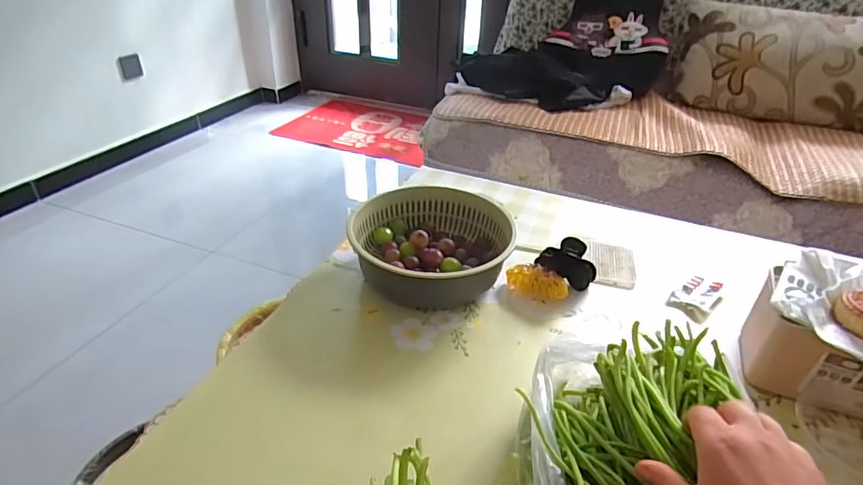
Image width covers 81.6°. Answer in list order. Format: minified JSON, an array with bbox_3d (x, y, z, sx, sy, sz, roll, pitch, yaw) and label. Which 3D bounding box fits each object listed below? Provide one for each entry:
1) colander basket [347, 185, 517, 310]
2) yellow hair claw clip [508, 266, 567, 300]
[{"bbox_3d":[0.000,0.006,0.690,0.209,0.073,0.183,13,35,16],"label":"colander basket"},{"bbox_3d":[0.142,0.052,0.671,0.080,0.027,0.035,11,35,13],"label":"yellow hair claw clip"}]

